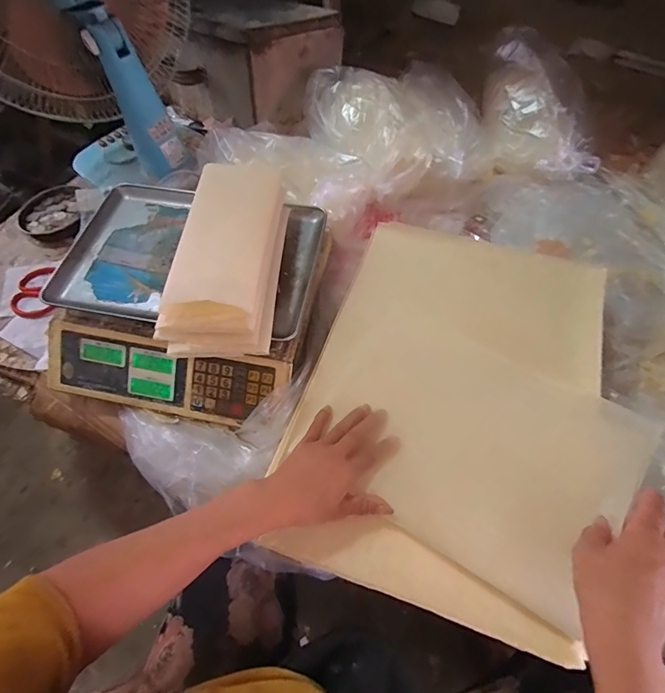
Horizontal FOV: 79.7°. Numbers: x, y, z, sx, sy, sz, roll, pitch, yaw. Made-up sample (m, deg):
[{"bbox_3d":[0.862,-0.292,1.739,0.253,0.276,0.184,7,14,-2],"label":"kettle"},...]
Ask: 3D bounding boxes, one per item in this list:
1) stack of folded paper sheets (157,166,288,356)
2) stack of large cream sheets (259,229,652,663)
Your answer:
[{"bbox_3d":[-0.127,-0.119,0.497,0.123,0.077,0.263,3,60,5],"label":"stack of folded paper sheets"},{"bbox_3d":[0.159,0.056,0.489,0.352,0.061,0.476,17,68,12],"label":"stack of large cream sheets"}]

